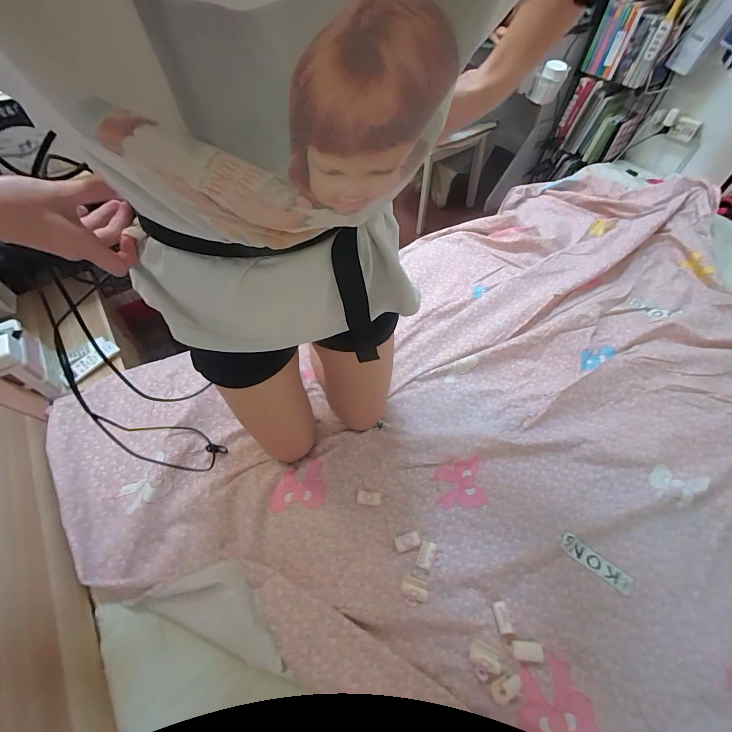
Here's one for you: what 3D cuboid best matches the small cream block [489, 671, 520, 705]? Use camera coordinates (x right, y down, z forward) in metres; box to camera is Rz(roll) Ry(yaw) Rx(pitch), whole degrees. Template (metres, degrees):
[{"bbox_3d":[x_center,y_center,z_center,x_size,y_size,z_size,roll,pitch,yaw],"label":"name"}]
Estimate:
[{"bbox_3d":[0.216,0.493,0.532,0.050,0.015,0.028,-27,59,-15],"label":"small cream block"}]

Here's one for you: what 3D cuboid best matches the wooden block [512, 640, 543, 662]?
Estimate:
[{"bbox_3d":[0.263,0.464,0.563,0.044,0.010,0.026,-11,36,24],"label":"wooden block"}]

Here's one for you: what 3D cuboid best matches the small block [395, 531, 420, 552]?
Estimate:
[{"bbox_3d":[0.077,0.327,0.645,0.045,0.007,0.025,-16,57,-8],"label":"small block"}]

